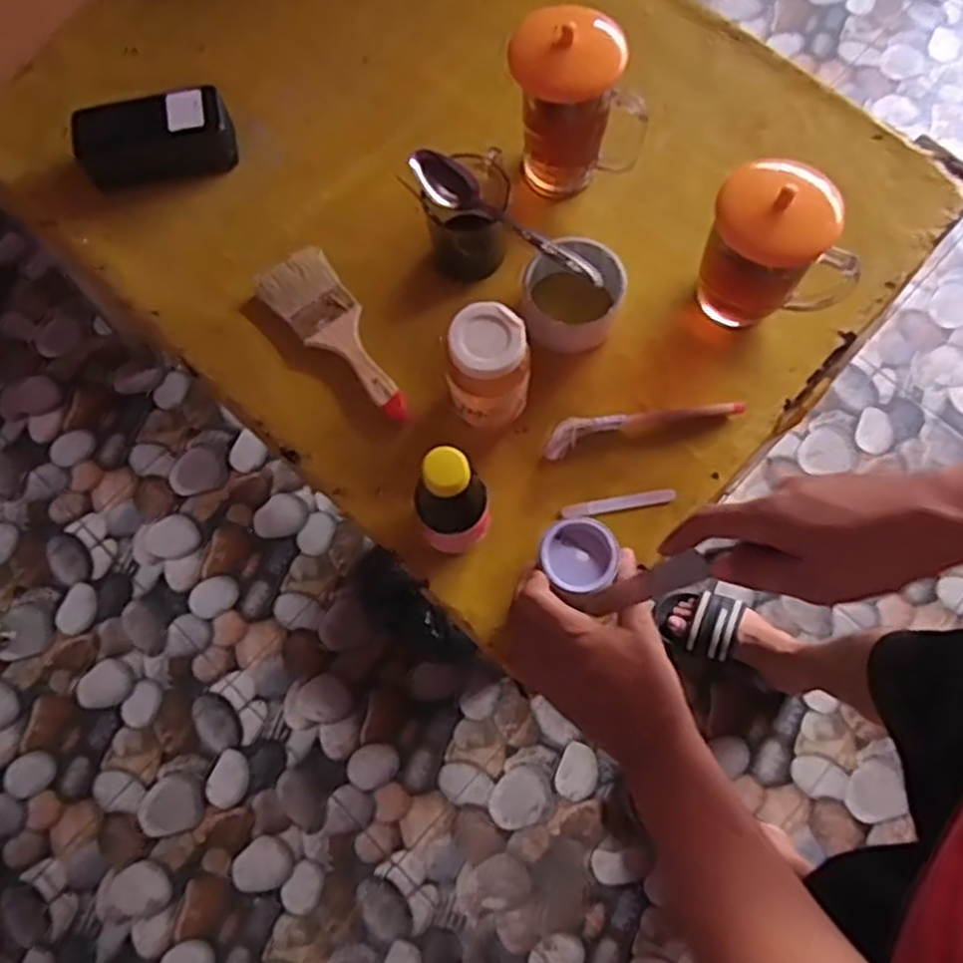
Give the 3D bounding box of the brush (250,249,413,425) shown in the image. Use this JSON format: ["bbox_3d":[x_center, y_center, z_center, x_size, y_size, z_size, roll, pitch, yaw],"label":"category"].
[{"bbox_3d":[-0.122,-0.119,0.639,0.063,0.019,0.174,-33,76,-7],"label":"brush"}]

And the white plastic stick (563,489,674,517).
[{"bbox_3d":[0.108,0.017,0.598,0.089,0.006,0.011,-9,76,0],"label":"white plastic stick"}]

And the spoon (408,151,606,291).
[{"bbox_3d":[0.018,-0.198,0.573,0.169,0.023,0.033,36,79,11],"label":"spoon"}]

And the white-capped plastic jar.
[{"bbox_3d":[0.007,-0.081,0.576,0.057,0.116,0.062,-1,75,2],"label":"white-capped plastic jar"}]

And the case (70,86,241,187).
[{"bbox_3d":[-0.292,-0.307,0.675,0.132,0.044,0.061,-11,75,-1],"label":"case"}]

